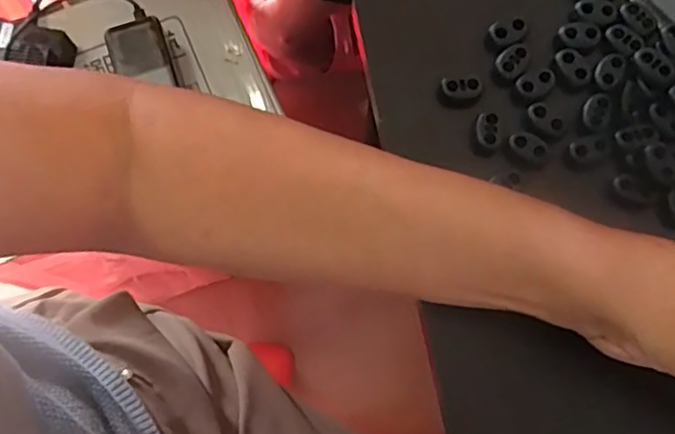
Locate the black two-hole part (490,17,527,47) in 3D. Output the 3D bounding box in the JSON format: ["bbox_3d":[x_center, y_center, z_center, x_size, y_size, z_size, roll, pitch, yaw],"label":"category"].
[{"bbox_3d":[0.088,-0.095,0.328,0.019,0.007,0.012,-22,77,-5],"label":"black two-hole part"}]

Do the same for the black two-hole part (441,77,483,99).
[{"bbox_3d":[0.062,-0.064,0.324,0.020,0.012,0.010,1,76,0],"label":"black two-hole part"}]

